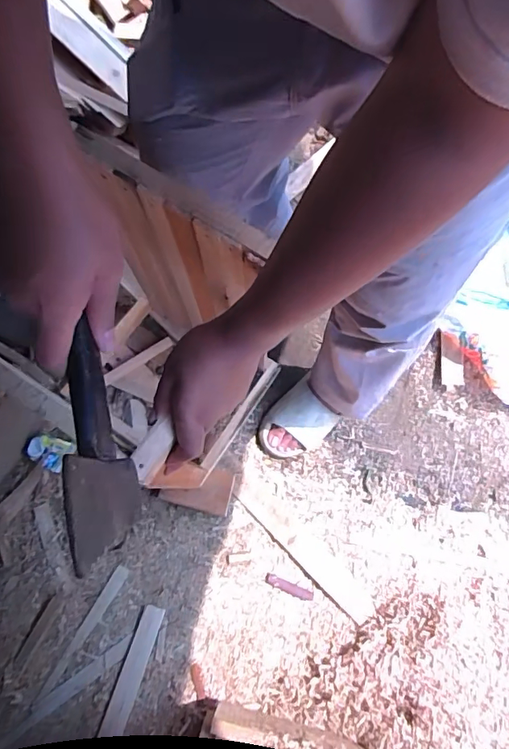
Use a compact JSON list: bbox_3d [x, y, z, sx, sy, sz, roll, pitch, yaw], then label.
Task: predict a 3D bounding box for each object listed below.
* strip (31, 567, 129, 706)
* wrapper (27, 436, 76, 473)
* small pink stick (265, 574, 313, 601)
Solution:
[{"bbox_3d":[-0.322,0.485,0.892,0.026,0.004,0.252,29,65,7],"label":"strip"},{"bbox_3d":[-0.429,0.160,0.996,0.082,0.053,0.070,21,68,13],"label":"wrapper"},{"bbox_3d":[0.072,0.433,0.957,0.101,0.027,0.021,26,68,-6],"label":"small pink stick"}]

